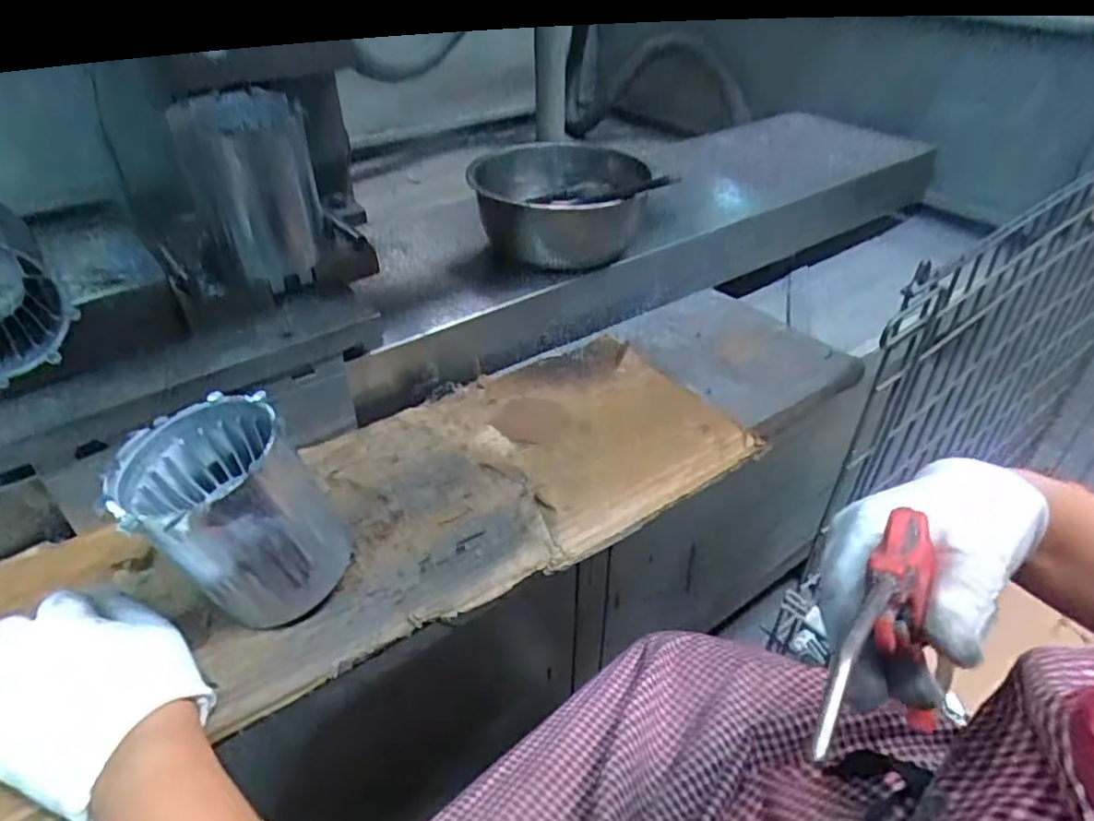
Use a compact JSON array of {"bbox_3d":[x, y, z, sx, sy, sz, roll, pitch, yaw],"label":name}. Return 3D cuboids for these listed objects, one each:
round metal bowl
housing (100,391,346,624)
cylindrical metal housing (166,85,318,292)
[{"bbox_3d":[0.013,-0.214,0.715,0.169,0.091,0.176,0,39,0],"label":"round metal bowl"},{"bbox_3d":[-0.187,0.067,0.406,0.093,0.122,0.086,-1,38,1],"label":"housing"},{"bbox_3d":[-0.230,-0.172,0.536,0.088,0.133,0.087,-20,41,-21],"label":"cylindrical metal housing"}]

